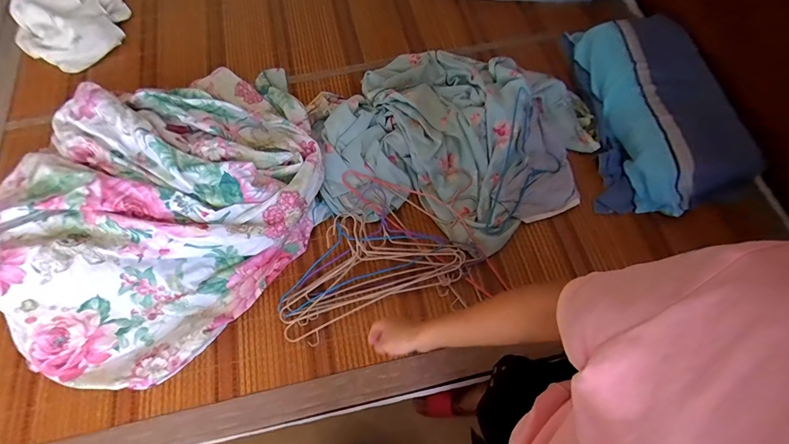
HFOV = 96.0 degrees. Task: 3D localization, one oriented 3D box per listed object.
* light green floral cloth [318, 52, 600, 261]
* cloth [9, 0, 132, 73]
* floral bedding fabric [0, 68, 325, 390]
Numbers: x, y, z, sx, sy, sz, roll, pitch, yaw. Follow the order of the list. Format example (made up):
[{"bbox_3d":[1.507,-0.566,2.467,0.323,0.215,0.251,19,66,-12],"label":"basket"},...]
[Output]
[{"bbox_3d":[0.164,-0.221,0.910,0.637,0.104,0.556,16,68,8],"label":"light green floral cloth"},{"bbox_3d":[-0.973,-0.619,1.075,0.252,0.111,0.308,33,71,14],"label":"cloth"},{"bbox_3d":[-0.484,-0.062,0.799,0.657,0.183,0.648,0,67,1],"label":"floral bedding fabric"}]

